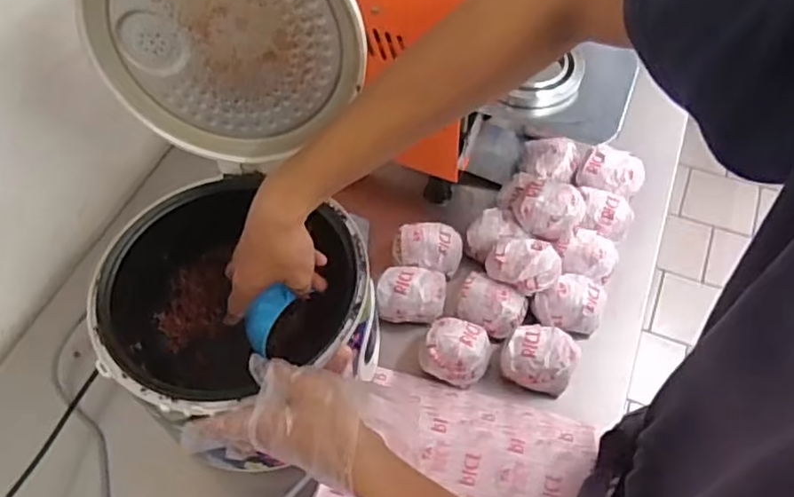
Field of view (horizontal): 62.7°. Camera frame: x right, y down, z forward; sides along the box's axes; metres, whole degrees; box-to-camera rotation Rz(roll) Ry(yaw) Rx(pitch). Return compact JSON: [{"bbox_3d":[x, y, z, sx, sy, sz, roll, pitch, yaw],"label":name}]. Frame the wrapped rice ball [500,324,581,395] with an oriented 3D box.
[{"bbox_3d":[0.158,0.123,0.730,0.079,0.056,0.063,14,57,12],"label":"wrapped rice ball"}]

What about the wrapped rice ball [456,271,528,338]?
[{"bbox_3d":[0.109,0.067,0.762,0.077,0.045,0.050,26,60,19],"label":"wrapped rice ball"}]

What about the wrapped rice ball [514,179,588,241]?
[{"bbox_3d":[0.183,-0.051,0.796,0.089,0.051,0.070,21,59,16],"label":"wrapped rice ball"}]

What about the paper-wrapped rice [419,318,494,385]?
[{"bbox_3d":[0.067,0.113,0.734,0.076,0.047,0.070,15,58,12],"label":"paper-wrapped rice"}]

